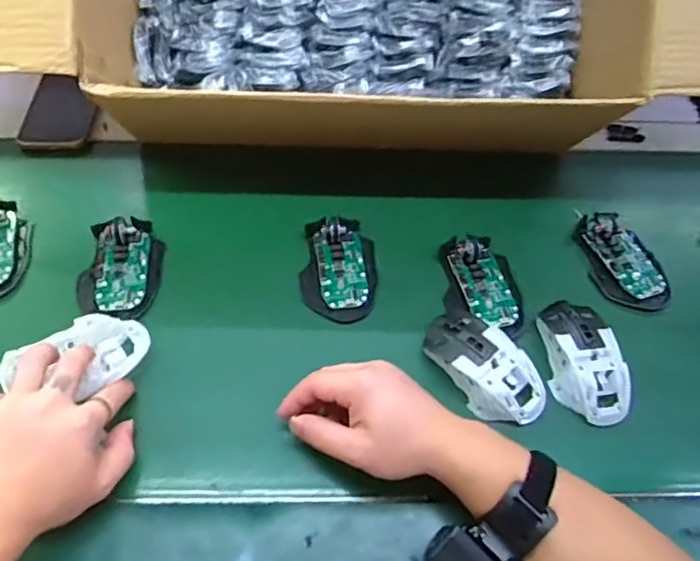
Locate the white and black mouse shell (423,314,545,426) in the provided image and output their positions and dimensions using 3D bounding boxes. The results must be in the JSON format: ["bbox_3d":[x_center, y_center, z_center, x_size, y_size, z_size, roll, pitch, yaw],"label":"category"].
[{"bbox_3d":[0.120,0.074,0.512,0.059,0.037,0.113,-29,62,-21],"label":"white and black mouse shell"}]

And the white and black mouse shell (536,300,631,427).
[{"bbox_3d":[0.210,0.068,0.523,0.065,0.035,0.117,-5,56,-7],"label":"white and black mouse shell"}]

